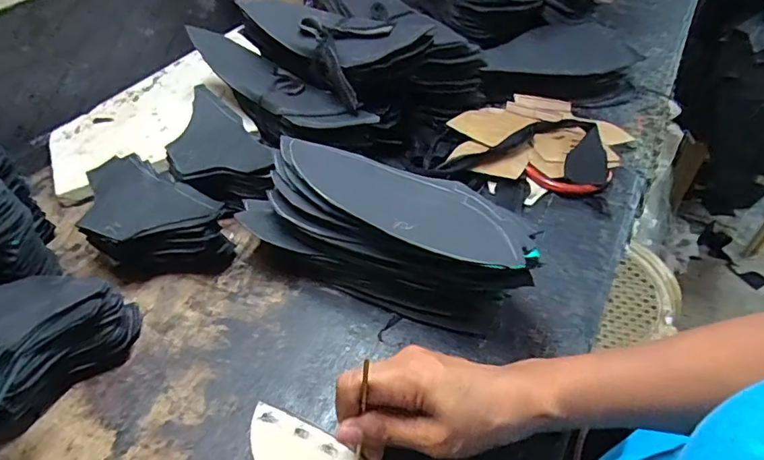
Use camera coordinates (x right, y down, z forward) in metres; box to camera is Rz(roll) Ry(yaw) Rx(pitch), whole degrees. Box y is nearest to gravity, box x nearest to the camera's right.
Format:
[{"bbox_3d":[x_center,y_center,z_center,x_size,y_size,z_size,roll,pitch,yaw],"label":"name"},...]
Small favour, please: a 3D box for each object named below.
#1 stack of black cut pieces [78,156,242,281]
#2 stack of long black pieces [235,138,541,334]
[{"bbox_3d":[-0.217,-0.007,0.469,0.156,0.054,0.097,30,54,27],"label":"stack of black cut pieces"},{"bbox_3d":[0.001,0.000,0.427,0.250,0.098,0.086,17,49,18],"label":"stack of long black pieces"}]

